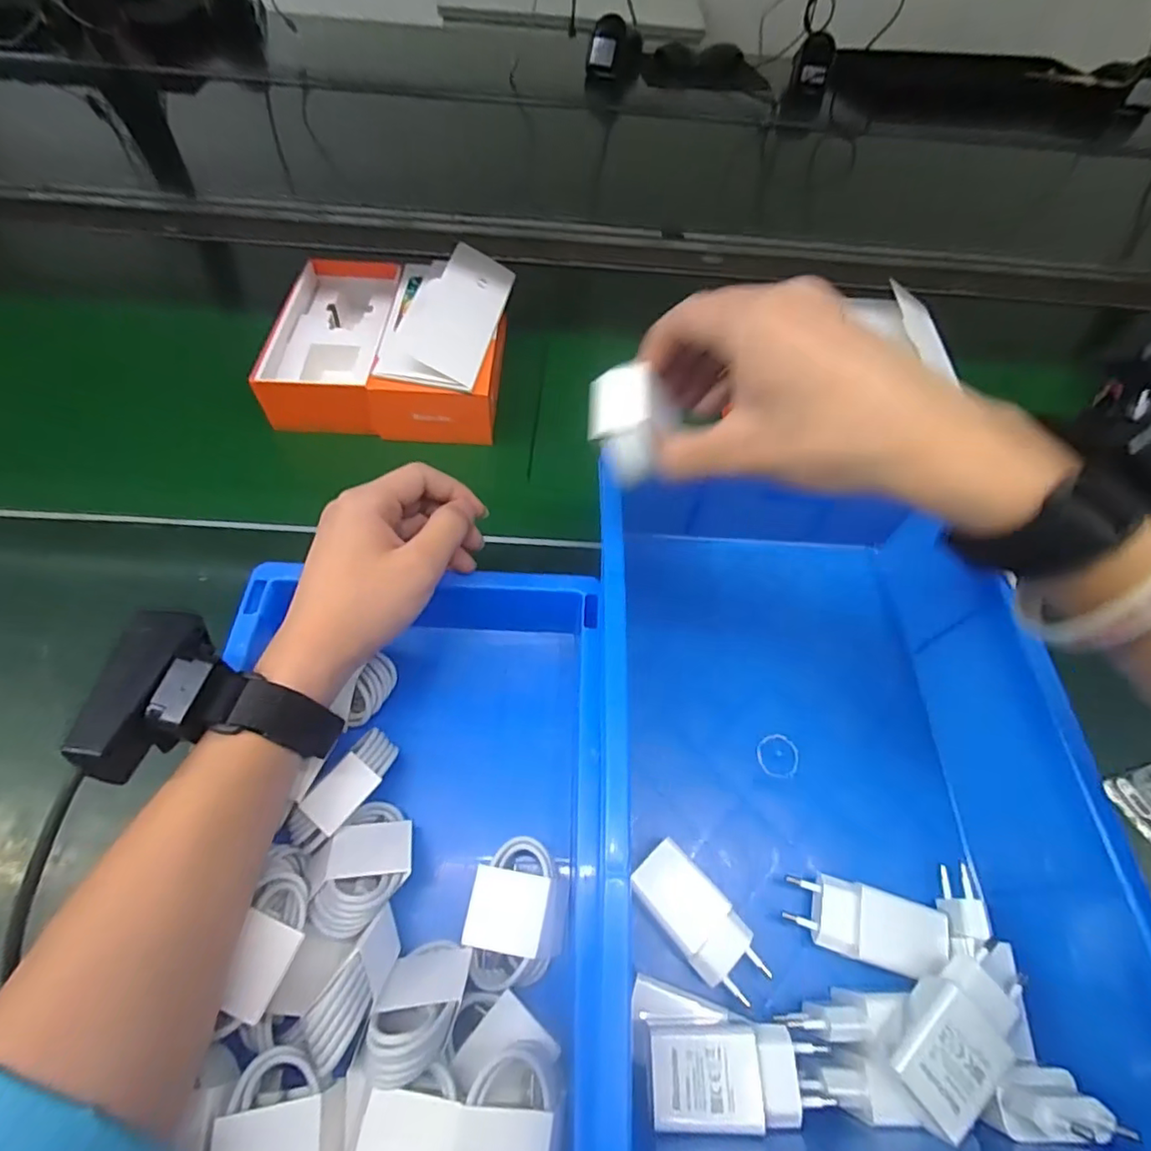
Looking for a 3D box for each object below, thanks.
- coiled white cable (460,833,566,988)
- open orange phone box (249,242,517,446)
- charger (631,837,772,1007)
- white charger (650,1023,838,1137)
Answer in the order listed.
[{"bbox_3d":[-0.029,0.174,0.294,0.047,0.026,0.064,7,57,3],"label":"coiled white cable"},{"bbox_3d":[-0.164,-0.233,0.529,0.200,0.072,0.226,3,57,0],"label":"open orange phone box"},{"bbox_3d":[0.066,0.180,0.297,0.035,0.019,0.077,-35,64,-21],"label":"charger"},{"bbox_3d":[0.071,0.223,0.254,0.076,0.025,0.035,-1,57,-2],"label":"white charger"}]

